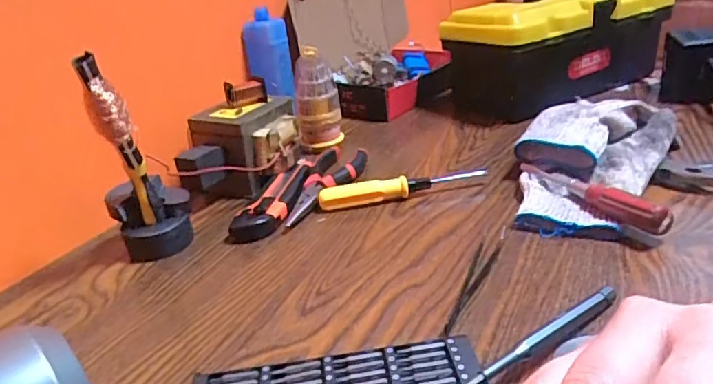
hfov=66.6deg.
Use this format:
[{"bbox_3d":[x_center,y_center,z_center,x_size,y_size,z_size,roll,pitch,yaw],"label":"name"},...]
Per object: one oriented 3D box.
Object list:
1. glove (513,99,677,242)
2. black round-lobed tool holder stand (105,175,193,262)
[{"bbox_3d":[0.204,-0.027,0.484,0.121,0.070,0.176,9,29,31],"label":"glove"},{"bbox_3d":[-0.176,0.020,0.470,0.061,0.058,0.052,-15,26,-19],"label":"black round-lobed tool holder stand"}]

